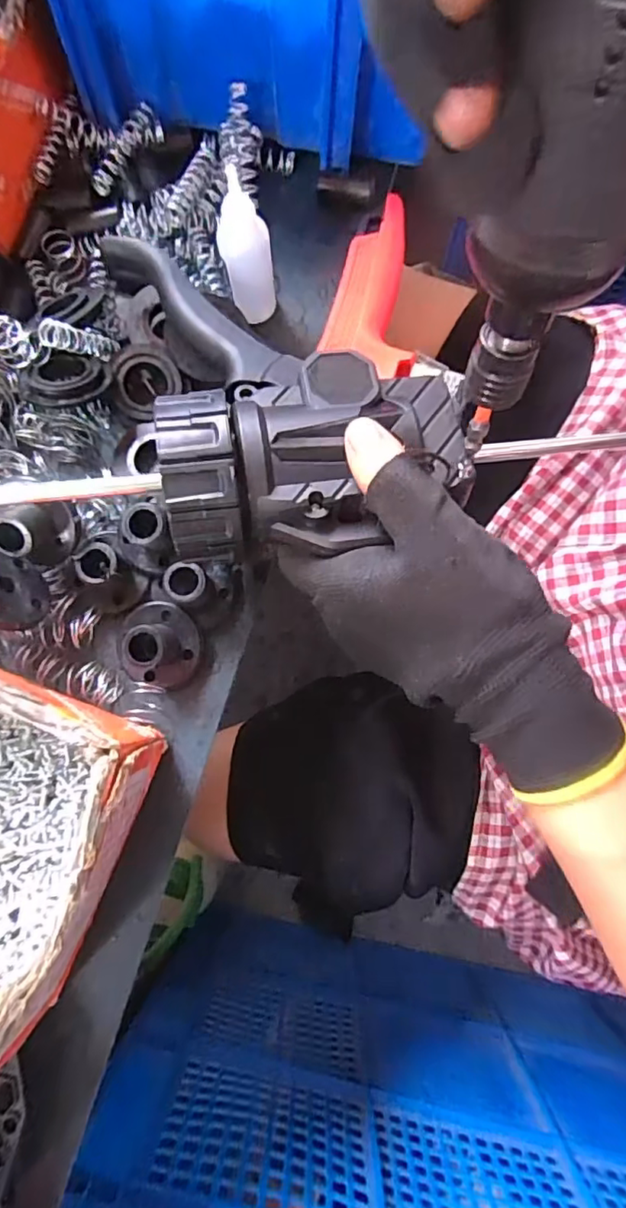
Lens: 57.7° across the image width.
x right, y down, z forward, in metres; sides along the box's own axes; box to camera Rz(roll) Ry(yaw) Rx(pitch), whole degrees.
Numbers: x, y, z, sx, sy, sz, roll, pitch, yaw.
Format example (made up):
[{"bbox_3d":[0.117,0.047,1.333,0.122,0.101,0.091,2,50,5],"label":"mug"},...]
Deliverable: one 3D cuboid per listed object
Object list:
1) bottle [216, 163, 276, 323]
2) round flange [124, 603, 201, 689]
[{"bbox_3d":[-0.033,-0.175,0.289,0.024,0.075,0.022,-2,79,0],"label":"bottle"},{"bbox_3d":[-0.076,0.019,0.278,0.037,0.030,0.041,-35,81,-6],"label":"round flange"}]

